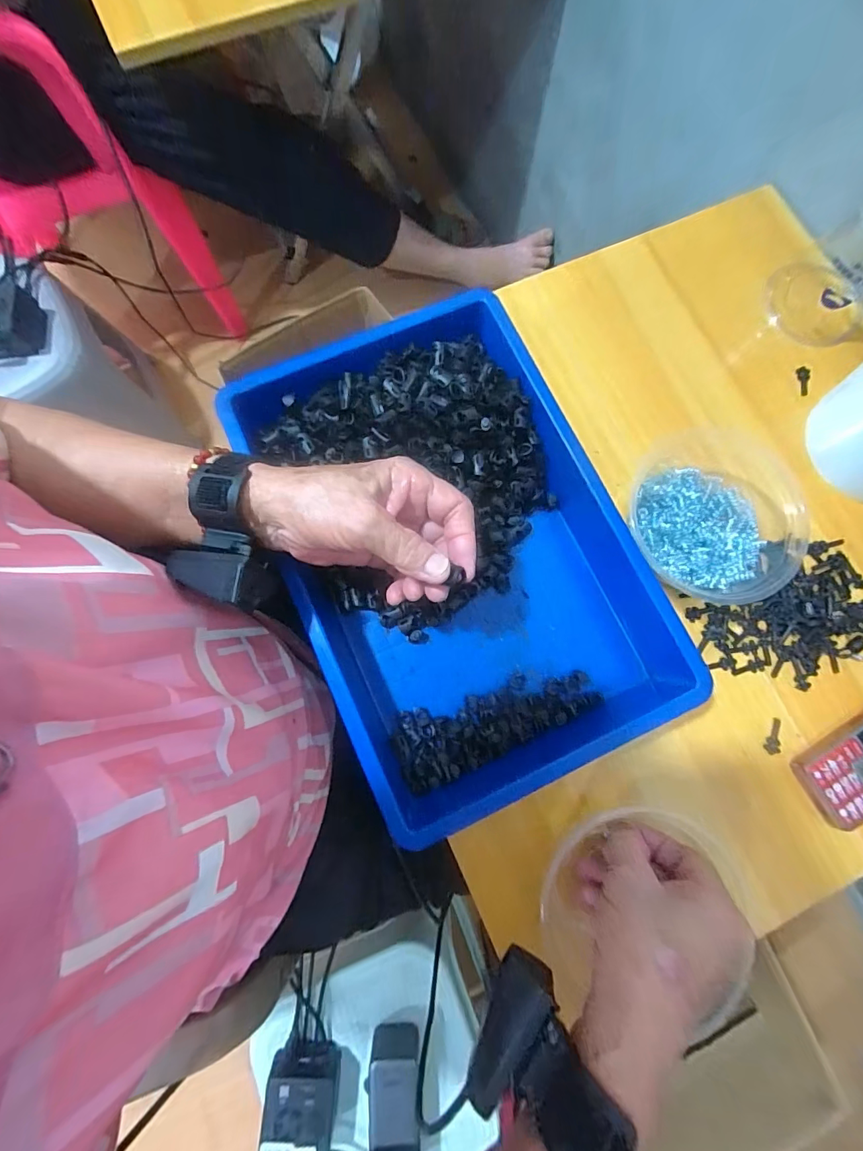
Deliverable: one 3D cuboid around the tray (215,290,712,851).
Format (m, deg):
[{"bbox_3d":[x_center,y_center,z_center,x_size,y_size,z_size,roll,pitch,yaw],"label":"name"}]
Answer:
[{"bbox_3d":[0.018,-0.025,0.352,0.274,0.067,0.368,-26,81,-6],"label":"tray"}]

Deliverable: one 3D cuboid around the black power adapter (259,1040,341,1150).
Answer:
[{"bbox_3d":[-0.141,0.575,0.472,0.072,0.044,0.080,5,79,0],"label":"black power adapter"}]

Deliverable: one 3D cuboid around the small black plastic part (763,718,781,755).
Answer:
[{"bbox_3d":[0.287,0.134,0.361,0.010,0.004,0.030,18,80,2],"label":"small black plastic part"}]

